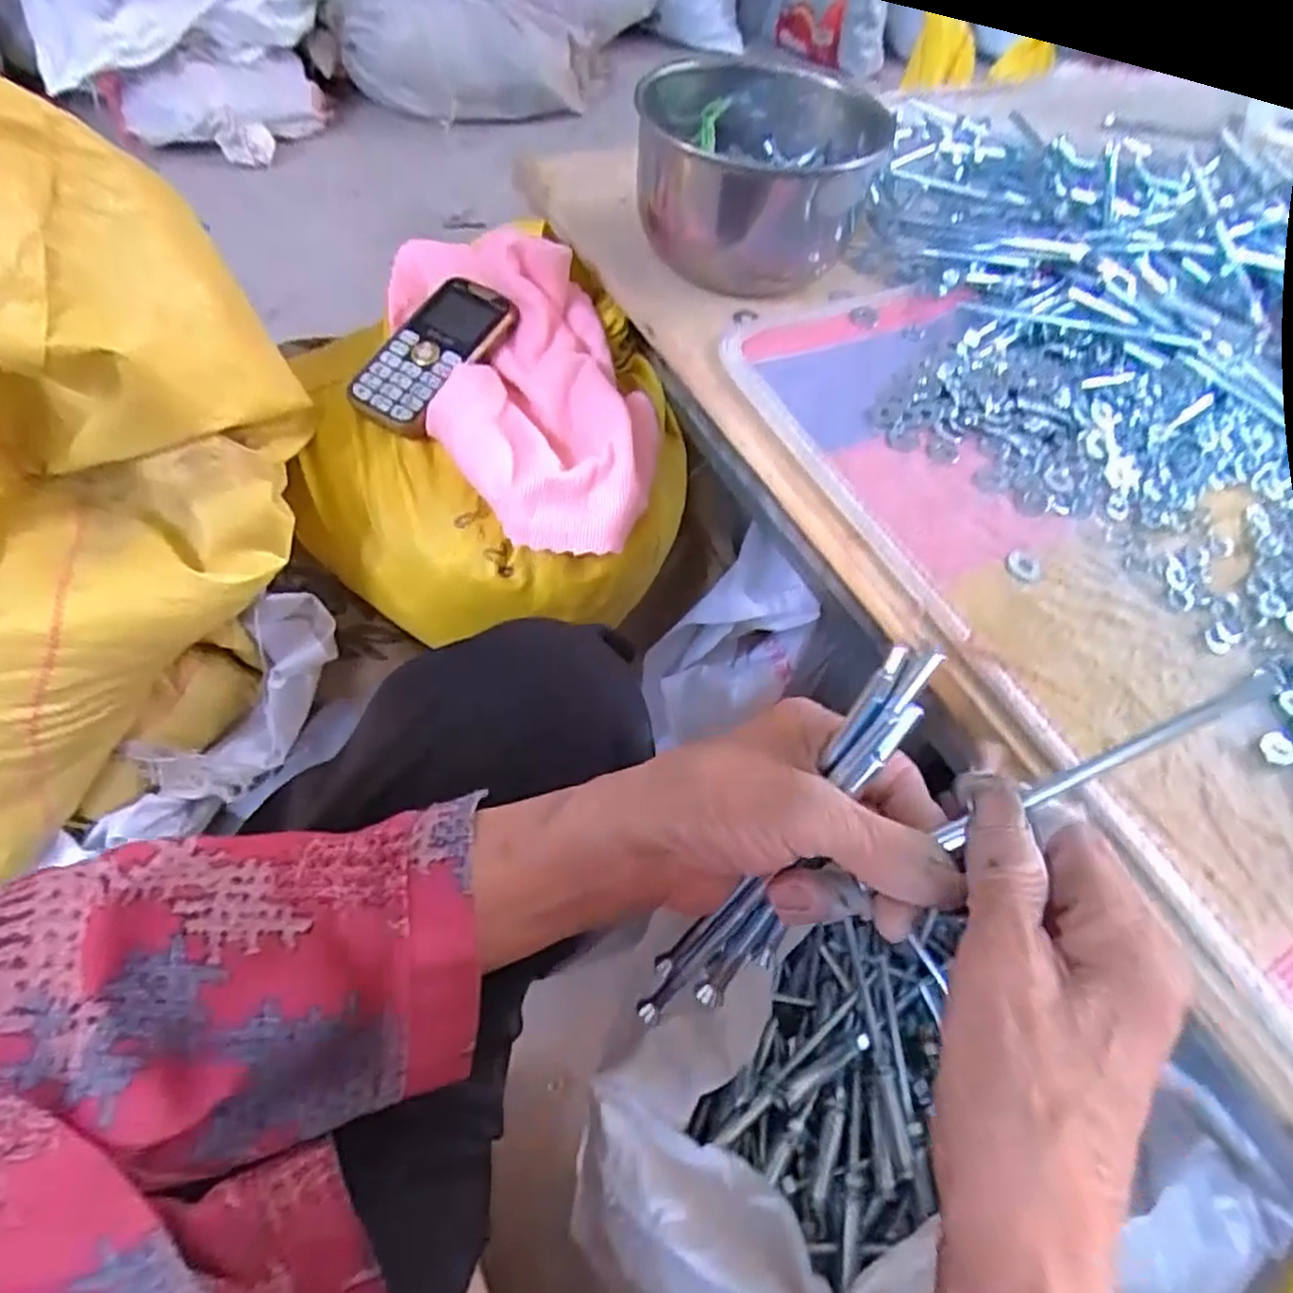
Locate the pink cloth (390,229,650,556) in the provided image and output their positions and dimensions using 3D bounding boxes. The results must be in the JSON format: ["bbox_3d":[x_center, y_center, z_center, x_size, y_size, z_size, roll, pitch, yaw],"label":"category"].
[{"bbox_3d":[-0.079,-0.186,0.502,0.146,0.083,0.262,-21,62,-19],"label":"pink cloth"}]

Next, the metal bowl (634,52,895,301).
[{"bbox_3d":[0.086,-0.365,0.570,0.172,0.111,0.211,21,59,11],"label":"metal bowl"}]

